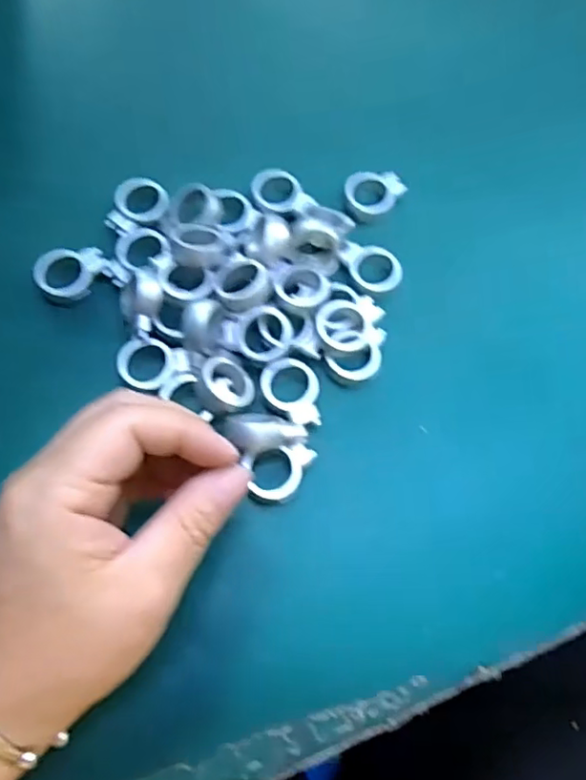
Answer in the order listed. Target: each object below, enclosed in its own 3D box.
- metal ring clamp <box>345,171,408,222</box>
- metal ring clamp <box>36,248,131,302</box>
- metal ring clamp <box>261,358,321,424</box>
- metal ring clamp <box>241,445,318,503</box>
[{"bbox_3d":[0.044,-0.105,0.334,0.033,0.010,0.026,-1,69,-4],"label":"metal ring clamp"},{"bbox_3d":[-0.103,-0.058,0.301,0.042,0.007,0.027,-13,71,-9],"label":"metal ring clamp"},{"bbox_3d":[-0.001,0.000,0.289,0.027,0.007,0.032,-2,69,-5],"label":"metal ring clamp"},{"bbox_3d":[-0.004,0.037,0.276,0.030,0.015,0.023,-8,67,-4],"label":"metal ring clamp"}]

